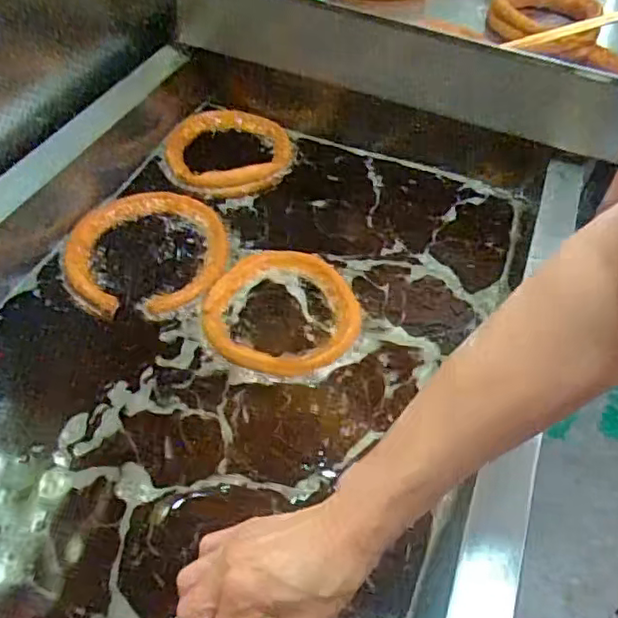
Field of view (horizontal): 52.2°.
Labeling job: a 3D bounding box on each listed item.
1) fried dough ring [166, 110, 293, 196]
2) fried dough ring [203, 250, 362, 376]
[{"bbox_3d":[-0.104,-0.212,0.844,0.163,0.018,0.173,3,47,-4],"label":"fried dough ring"},{"bbox_3d":[-0.025,-0.002,0.665,0.157,0.014,0.171,3,47,-4],"label":"fried dough ring"}]

